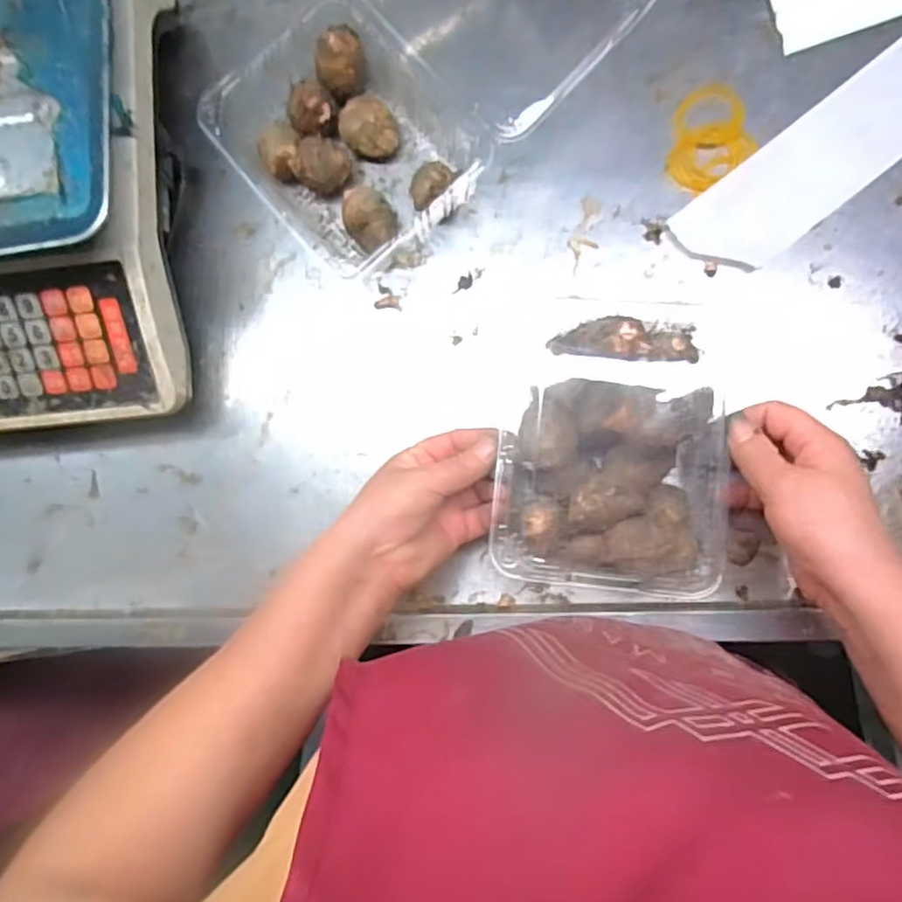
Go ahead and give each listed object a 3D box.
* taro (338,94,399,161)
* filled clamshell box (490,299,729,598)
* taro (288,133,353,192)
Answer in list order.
[{"bbox_3d":[-0.059,-0.229,0.476,0.038,0.029,0.042,-4,86,8],"label":"taro"},{"bbox_3d":[0.097,-0.007,0.406,0.128,0.069,0.173,5,87,8],"label":"filled clamshell box"},{"bbox_3d":[-0.091,-0.202,0.473,0.038,0.034,0.038,-1,86,8],"label":"taro"}]

